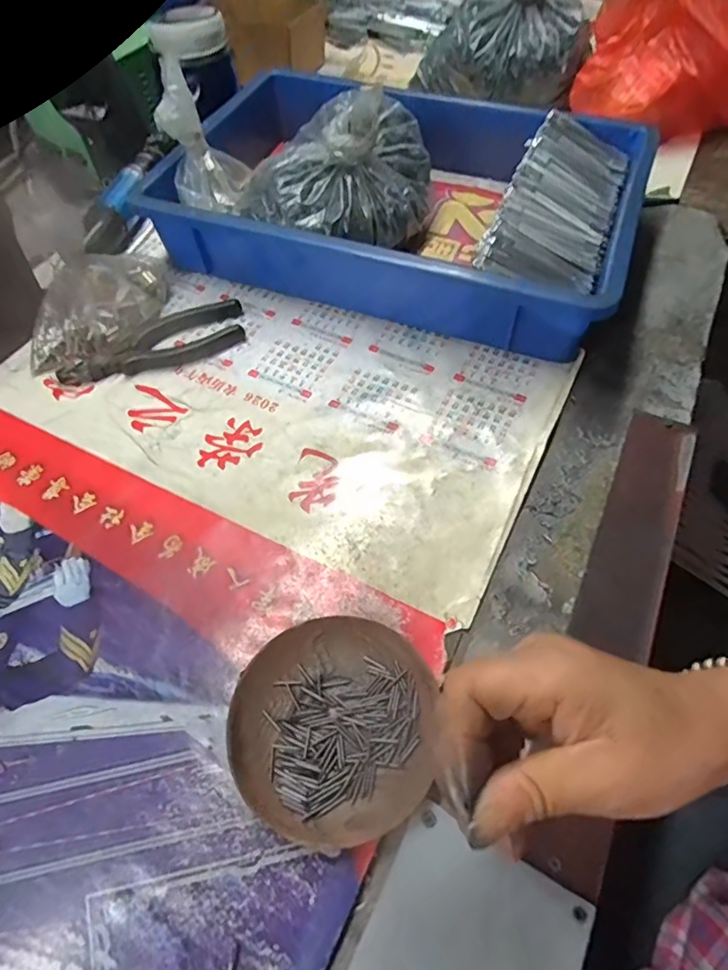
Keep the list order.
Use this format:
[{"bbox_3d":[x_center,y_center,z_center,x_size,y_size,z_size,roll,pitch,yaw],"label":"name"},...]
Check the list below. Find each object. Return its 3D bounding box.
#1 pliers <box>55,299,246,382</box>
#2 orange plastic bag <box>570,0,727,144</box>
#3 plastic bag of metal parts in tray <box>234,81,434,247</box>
[{"bbox_3d":[-0.185,-0.124,0.482,0.165,0.014,0.049,-24,62,-12],"label":"pliers"},{"bbox_3d":[0.364,-0.509,0.598,0.203,0.163,0.167,20,61,13],"label":"orange plastic bag"},{"bbox_3d":[-0.017,-0.295,0.517,0.154,0.115,0.172,17,60,12],"label":"plastic bag of metal parts in tray"}]

